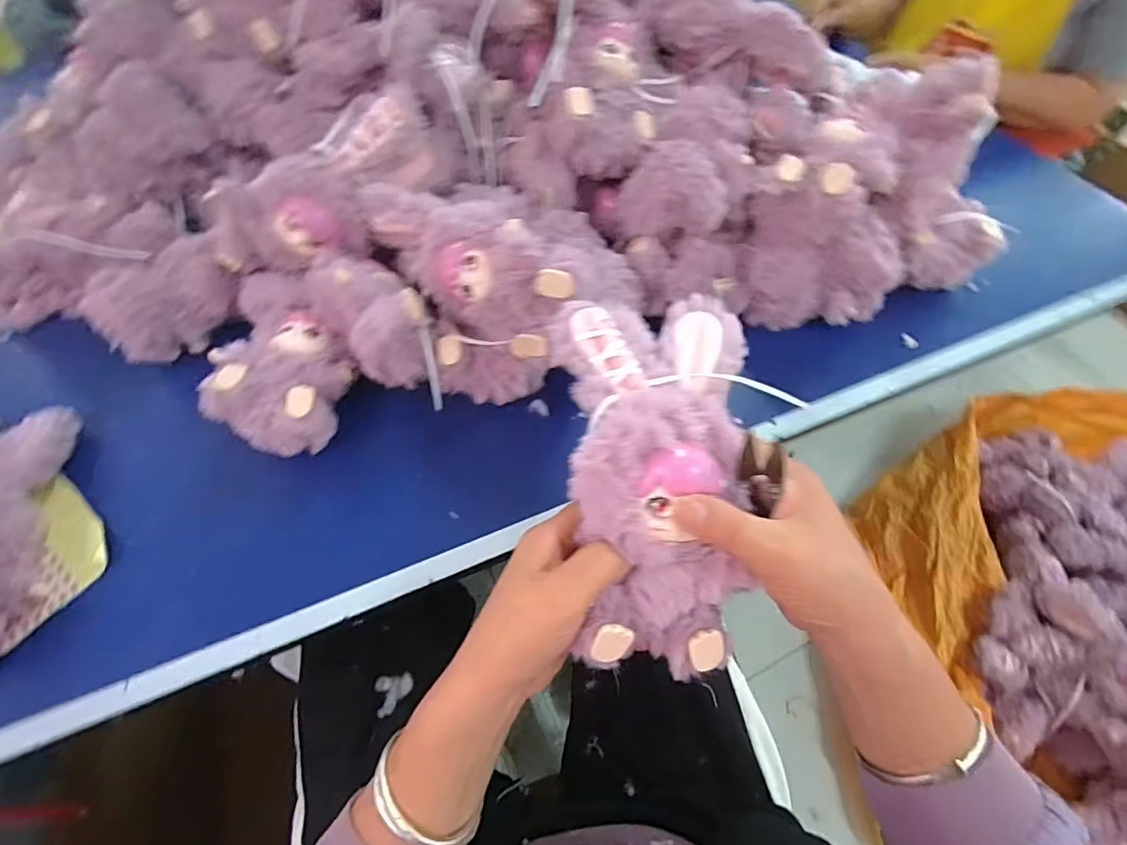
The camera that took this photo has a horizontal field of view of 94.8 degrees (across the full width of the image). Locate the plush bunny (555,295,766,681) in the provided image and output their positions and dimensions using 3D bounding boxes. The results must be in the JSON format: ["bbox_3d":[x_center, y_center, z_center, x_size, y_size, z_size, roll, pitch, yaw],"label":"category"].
[{"bbox_3d":[0.056,0.022,0.296,0.107,0.060,0.219,0,75,1],"label":"plush bunny"}]

